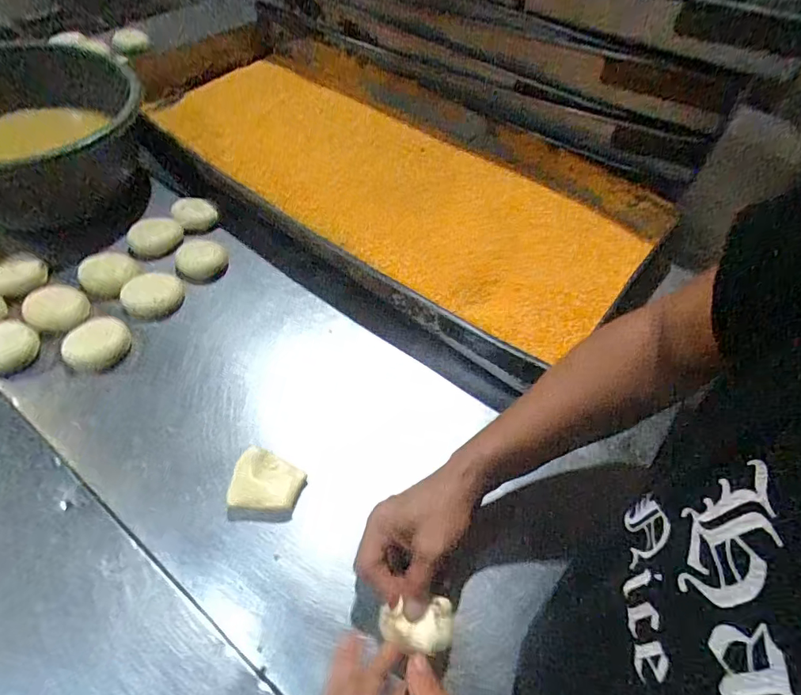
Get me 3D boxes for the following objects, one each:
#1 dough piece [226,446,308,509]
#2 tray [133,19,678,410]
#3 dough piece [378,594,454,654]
[{"bbox_3d":[-0.121,0.125,0.452,0.063,0.023,0.052,10,56,2],"label":"dough piece"},{"bbox_3d":[-0.052,-0.269,0.709,0.786,0.065,0.423,35,60,17],"label":"tray"},{"bbox_3d":[0.013,0.212,0.369,0.056,0.011,0.034,-3,56,-7],"label":"dough piece"}]

